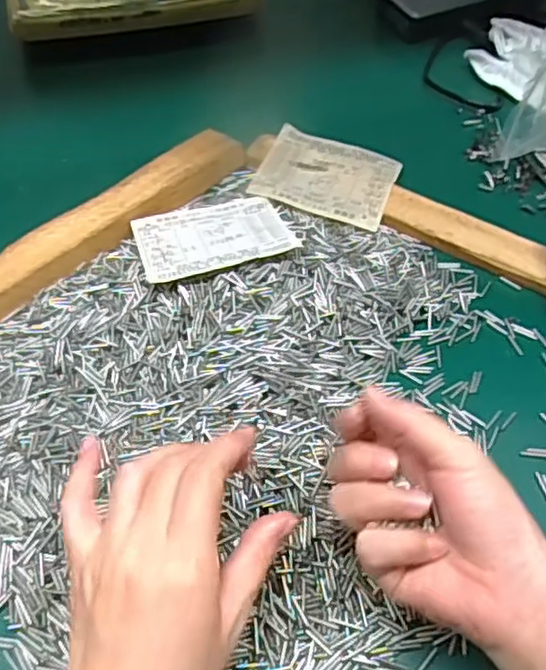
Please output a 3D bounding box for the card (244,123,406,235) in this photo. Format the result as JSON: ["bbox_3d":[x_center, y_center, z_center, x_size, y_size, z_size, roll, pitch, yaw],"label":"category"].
[{"bbox_3d":[0.045,-0.132,0.549,0.109,0.007,0.085,18,59,11],"label":"card"}]

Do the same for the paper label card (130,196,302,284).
[{"bbox_3d":[-0.045,-0.075,0.494,0.109,0.005,0.088,-16,41,-13],"label":"paper label card"}]

